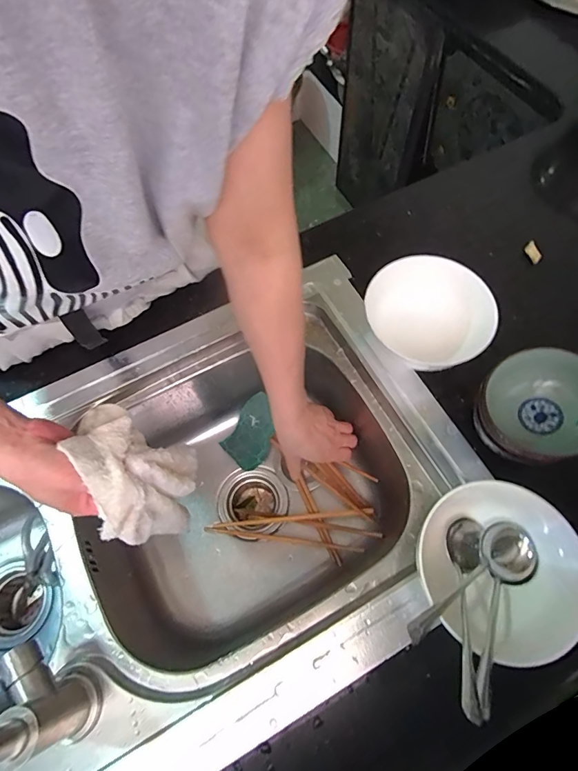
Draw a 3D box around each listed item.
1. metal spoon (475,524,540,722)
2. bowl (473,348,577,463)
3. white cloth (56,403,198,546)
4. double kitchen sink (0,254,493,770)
[{"bbox_3d":[0.185,0.203,0.367,0.049,0.035,0.172,31,45,14],"label":"metal spoon"},{"bbox_3d":[0.254,0.022,0.418,0.104,0.066,0.105,-1,66,2],"label":"bowl"},{"bbox_3d":[-0.154,0.090,0.439,0.087,0.149,0.133,-17,67,-5],"label":"white cloth"},{"bbox_3d":[-0.178,0.204,0.526,0.779,0.215,0.422,-27,68,-9],"label":"double kitchen sink"}]

